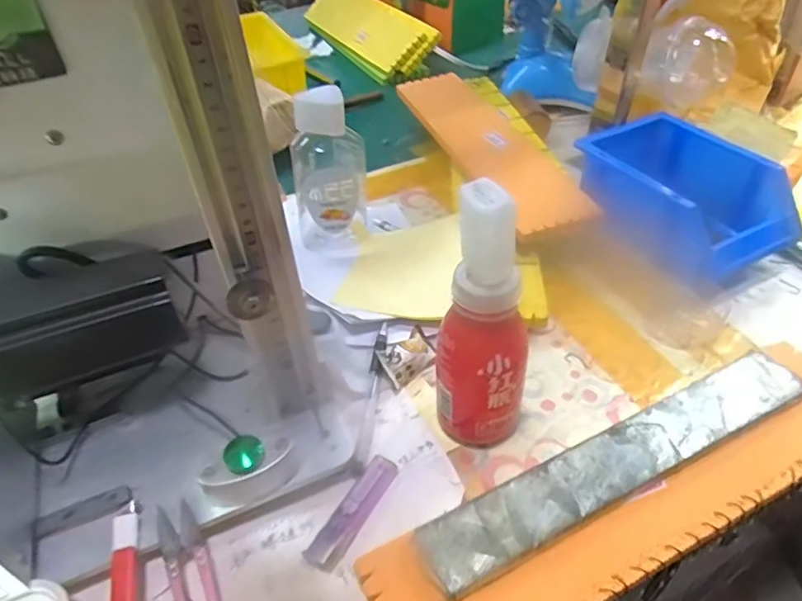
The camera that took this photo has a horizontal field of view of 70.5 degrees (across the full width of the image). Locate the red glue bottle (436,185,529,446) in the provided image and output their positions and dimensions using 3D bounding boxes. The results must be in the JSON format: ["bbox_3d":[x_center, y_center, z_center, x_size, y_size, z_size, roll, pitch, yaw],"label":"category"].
[{"bbox_3d":[0.051,0.024,0.343,0.044,0.194,0.038,28,52,30],"label":"red glue bottle"}]

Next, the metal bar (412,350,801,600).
[{"bbox_3d":[0.140,0.095,0.351,0.283,0.012,0.040,-21,46,-18],"label":"metal bar"}]

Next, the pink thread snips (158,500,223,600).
[{"bbox_3d":[-0.118,0.165,0.326,0.022,0.021,0.100,-21,59,-17],"label":"pink thread snips"}]

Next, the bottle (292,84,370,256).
[{"bbox_3d":[-0.070,-0.124,0.550,0.070,0.160,0.063,-9,43,-6],"label":"bottle"}]

